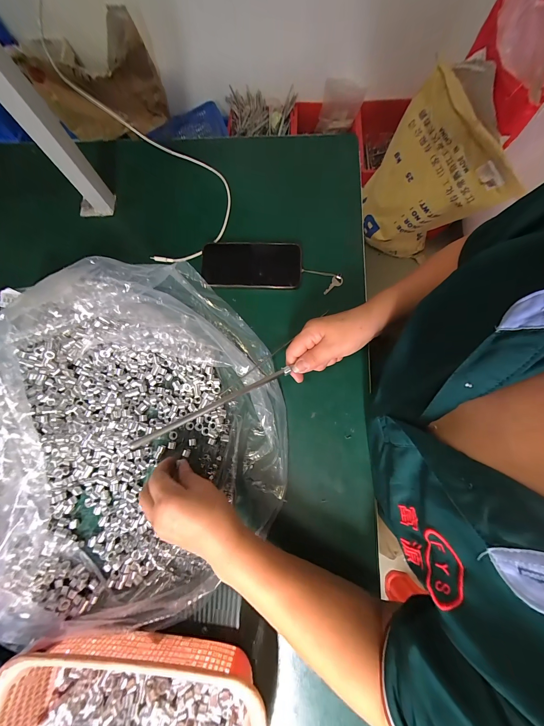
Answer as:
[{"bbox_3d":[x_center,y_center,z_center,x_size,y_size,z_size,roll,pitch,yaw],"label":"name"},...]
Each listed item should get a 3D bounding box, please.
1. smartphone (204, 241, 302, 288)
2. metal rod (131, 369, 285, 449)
[{"bbox_3d":[-0.034,-0.158,0.416,0.161,0.013,0.075,2,78,2],"label":"smartphone"},{"bbox_3d":[-0.066,0.050,0.306,0.190,0.006,0.007,-24,79,-22],"label":"metal rod"}]

